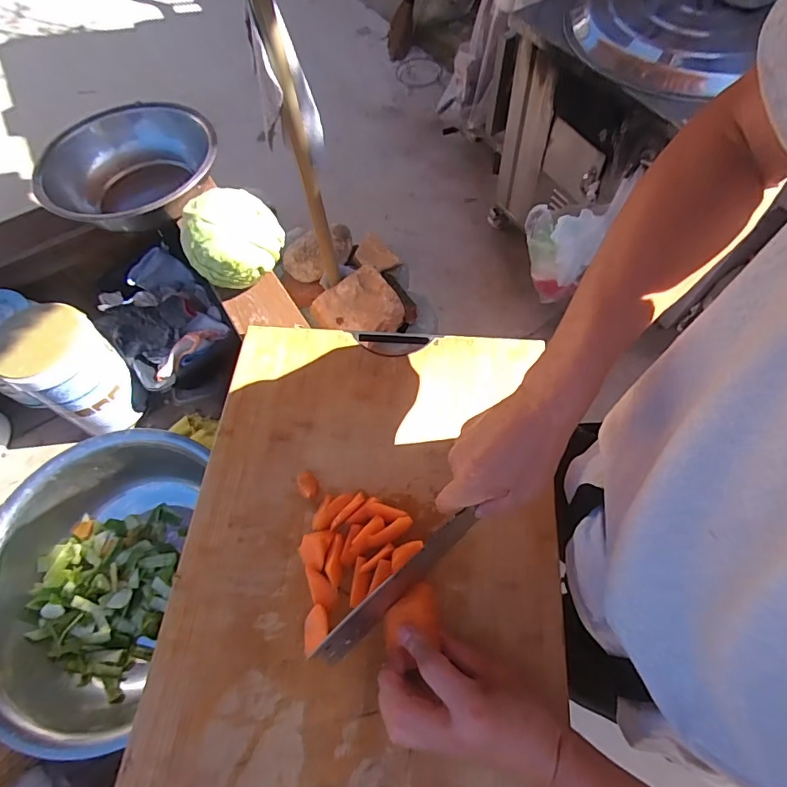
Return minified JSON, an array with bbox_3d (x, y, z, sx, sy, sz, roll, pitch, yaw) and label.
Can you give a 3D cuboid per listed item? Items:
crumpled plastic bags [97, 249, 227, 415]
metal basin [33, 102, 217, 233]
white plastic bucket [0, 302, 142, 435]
[{"bbox_3d":[-0.376,-0.107,0.760,0.177,0.089,0.238,-30,65,-13],"label":"crumpled plastic bags"},{"bbox_3d":[-0.376,-0.321,0.683,0.244,0.066,0.242,-1,63,2],"label":"metal basin"},{"bbox_3d":[-0.464,-0.029,0.680,0.119,0.169,0.116,-1,63,2],"label":"white plastic bucket"}]

